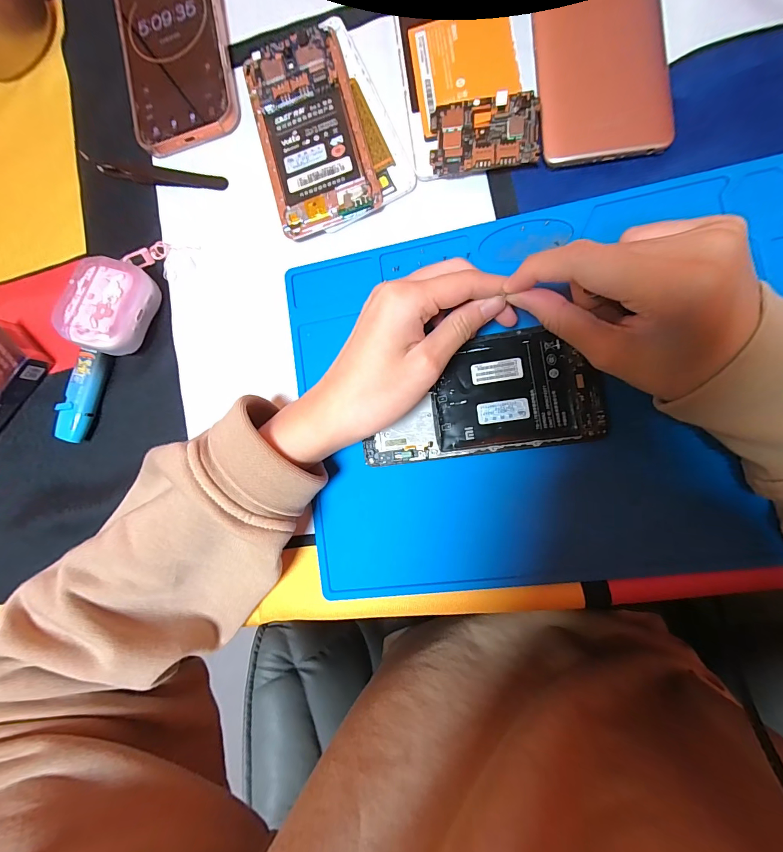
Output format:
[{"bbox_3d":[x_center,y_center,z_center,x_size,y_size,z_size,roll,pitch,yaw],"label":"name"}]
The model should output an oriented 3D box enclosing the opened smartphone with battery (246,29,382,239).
[{"bbox_3d":[-0.055,-0.204,0.253,0.067,0.011,0.136,-15,85,9],"label":"opened smartphone with battery"}]

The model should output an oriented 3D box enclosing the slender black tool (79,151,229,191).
[{"bbox_3d":[-0.187,-0.196,0.279,0.130,0.009,0.016,12,89,10],"label":"slender black tool"}]

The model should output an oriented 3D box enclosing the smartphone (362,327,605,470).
[{"bbox_3d":[0.053,-0.019,0.228,0.142,0.004,0.070,-8,86,9],"label":"smartphone"}]

